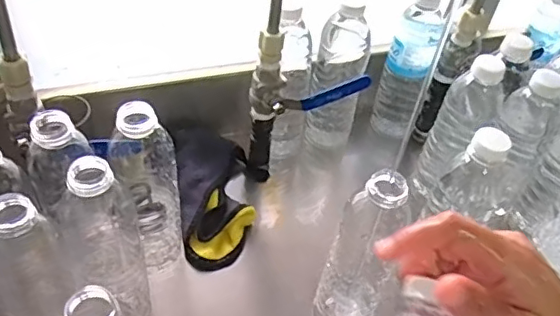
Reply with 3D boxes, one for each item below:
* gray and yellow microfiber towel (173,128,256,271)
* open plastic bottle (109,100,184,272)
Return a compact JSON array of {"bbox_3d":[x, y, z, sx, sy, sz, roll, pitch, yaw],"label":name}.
[{"bbox_3d":[-0.083,0.041,0.659,0.100,0.053,0.178,-5,46,-12],"label":"gray and yellow microfiber towel"},{"bbox_3d":[-0.130,0.022,0.551,0.059,0.202,0.075,-3,46,-11],"label":"open plastic bottle"}]

